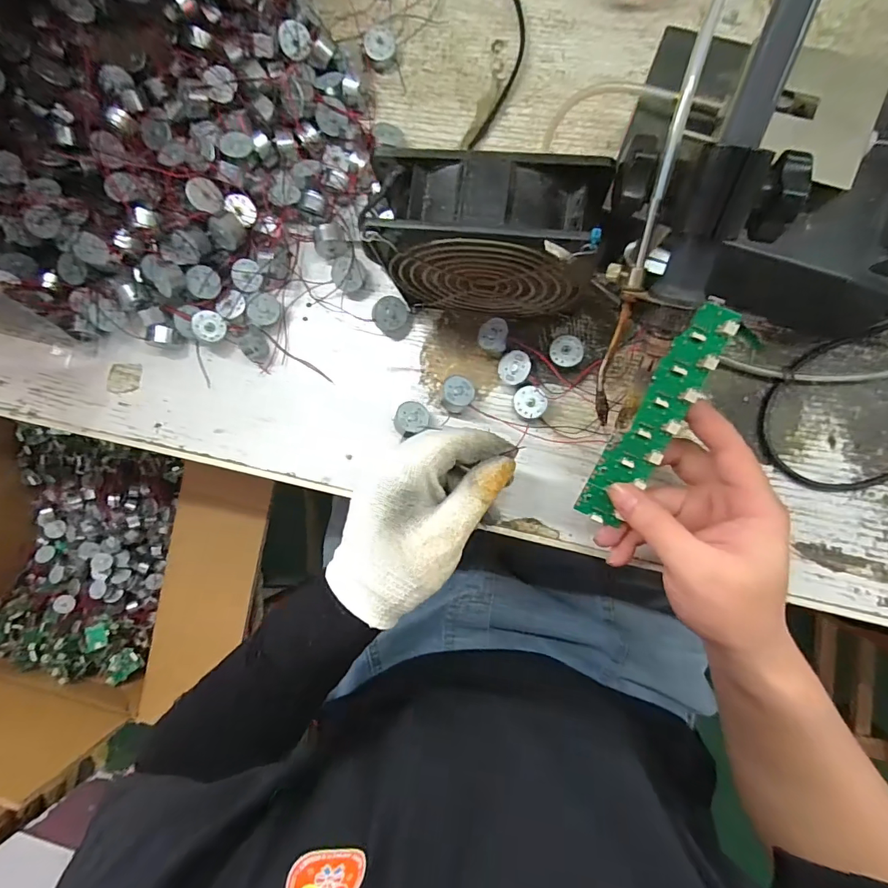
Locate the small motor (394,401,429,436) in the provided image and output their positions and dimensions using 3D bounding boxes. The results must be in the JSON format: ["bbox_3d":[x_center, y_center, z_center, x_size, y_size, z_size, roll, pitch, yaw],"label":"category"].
[{"bbox_3d":[-0.025,-0.018,0.322,0.024,0.013,0.024,-3,79,-17],"label":"small motor"}]

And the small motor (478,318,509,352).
[{"bbox_3d":[0.036,-0.078,0.319,0.020,0.018,0.023,9,88,7],"label":"small motor"}]

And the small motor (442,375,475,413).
[{"bbox_3d":[0.009,-0.036,0.322,0.022,0.019,0.024,12,73,-9],"label":"small motor"}]

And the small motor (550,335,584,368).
[{"bbox_3d":[0.086,-0.065,0.314,0.022,0.013,0.022,0,87,7],"label":"small motor"}]

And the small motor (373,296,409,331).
[{"bbox_3d":[-0.040,-0.097,0.328,0.024,0.013,0.024,-2,113,-13],"label":"small motor"}]

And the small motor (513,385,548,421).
[{"bbox_3d":[0.062,-0.028,0.315,0.023,0.013,0.024,6,88,7],"label":"small motor"}]

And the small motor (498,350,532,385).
[{"bbox_3d":[0.052,-0.054,0.315,0.024,0.012,0.023,6,95,30],"label":"small motor"}]

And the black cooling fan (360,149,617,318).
[{"bbox_3d":[0.026,-0.115,0.268,0.117,0.119,0.045,8,88,7],"label":"black cooling fan"}]

